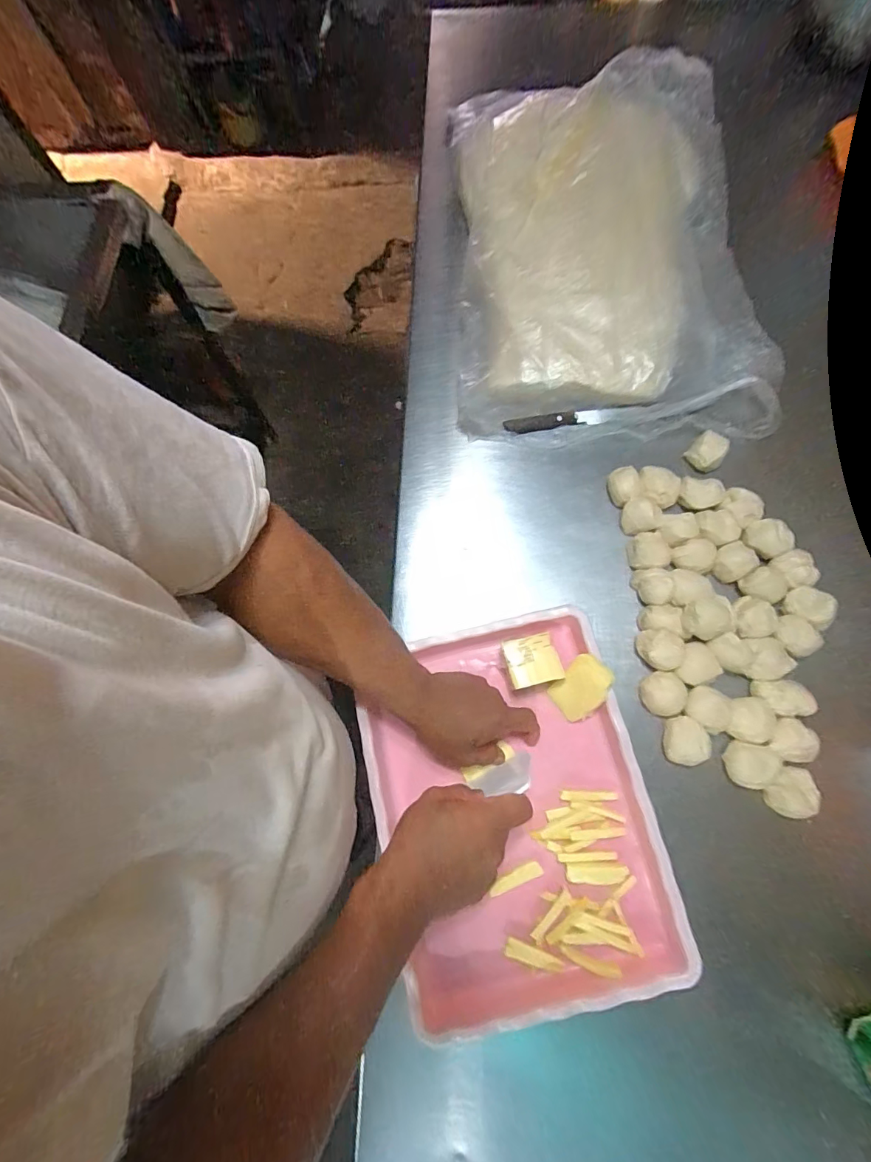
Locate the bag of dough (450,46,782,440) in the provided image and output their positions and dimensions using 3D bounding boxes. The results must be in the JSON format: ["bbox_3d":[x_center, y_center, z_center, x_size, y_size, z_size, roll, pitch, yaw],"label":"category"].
[{"bbox_3d":[0.225,-0.480,0.632,0.393,0.068,0.599,-1,75,3],"label":"bag of dough"}]

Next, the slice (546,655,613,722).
[{"bbox_3d":[0.159,0.118,0.498,0.047,0.005,0.072,45,112,22],"label":"slice"}]

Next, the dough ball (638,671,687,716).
[{"bbox_3d":[0.252,0.125,0.506,0.046,0.038,0.046,-1,75,3],"label":"dough ball"}]

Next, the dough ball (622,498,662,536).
[{"bbox_3d":[0.246,-0.078,0.549,0.038,0.027,0.041,0,78,0],"label":"dough ball"}]

